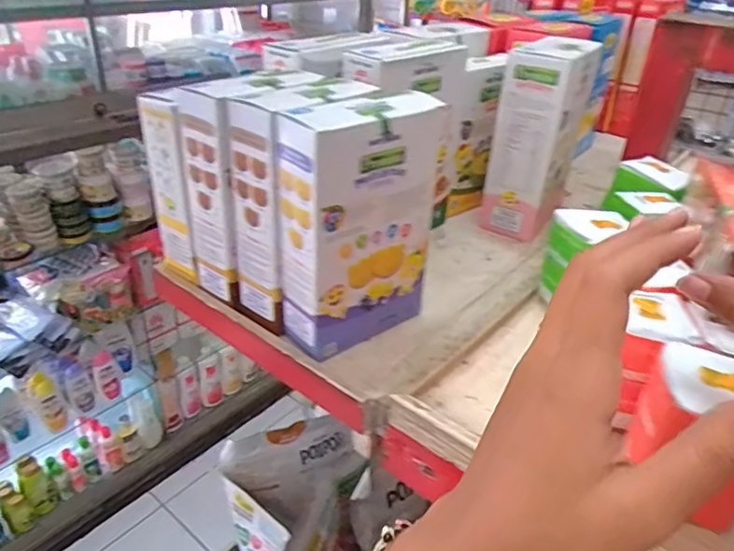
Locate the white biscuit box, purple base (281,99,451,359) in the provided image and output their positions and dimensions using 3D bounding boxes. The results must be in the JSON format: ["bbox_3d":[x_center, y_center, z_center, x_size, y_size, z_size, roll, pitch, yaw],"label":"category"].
[{"bbox_3d":[-0.003,-0.033,0.364,0.103,0.154,0.038,-23,40,-35],"label":"white biscuit box, purple base"}]

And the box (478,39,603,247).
[{"bbox_3d":[0.166,-0.132,0.534,0.067,0.164,0.103,19,35,24],"label":"box"}]

